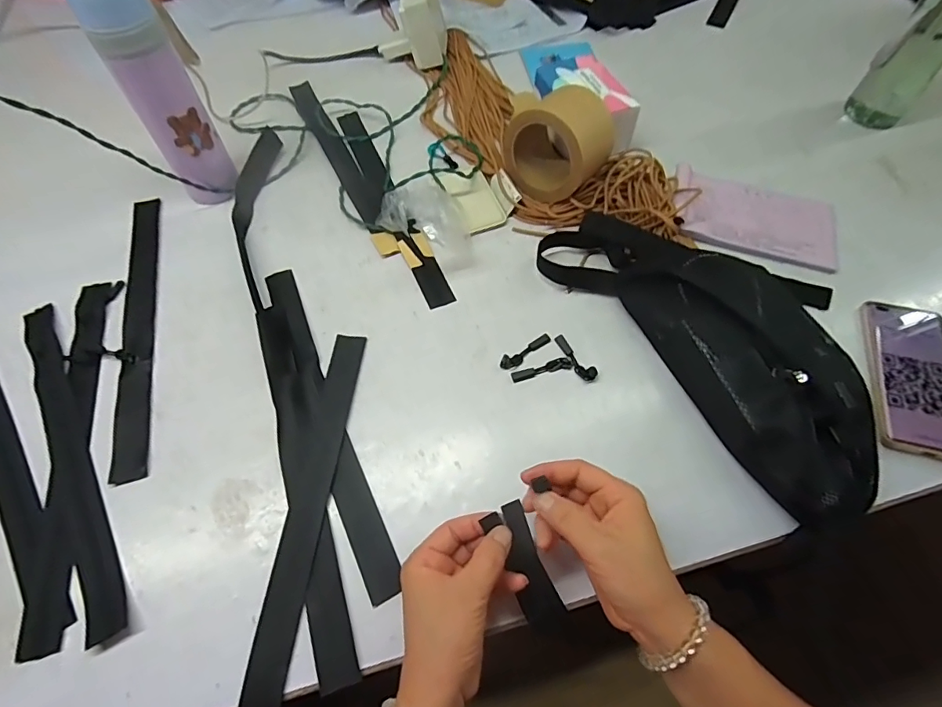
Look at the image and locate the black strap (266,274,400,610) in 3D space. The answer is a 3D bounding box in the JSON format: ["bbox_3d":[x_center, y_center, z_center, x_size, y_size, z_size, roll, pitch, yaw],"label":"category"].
[{"bbox_3d":[-0.142,0.053,0.460,0.031,0.004,0.354,-22,64,-13],"label":"black strap"}]

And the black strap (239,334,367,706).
[{"bbox_3d":[-0.141,0.139,0.413,0.033,0.005,0.354,5,61,1],"label":"black strap"}]

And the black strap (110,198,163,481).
[{"bbox_3d":[-0.352,-0.037,0.509,0.030,0.004,0.353,-13,62,-9],"label":"black strap"}]

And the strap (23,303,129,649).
[{"bbox_3d":[-0.370,0.086,0.441,0.033,0.007,0.353,-31,66,-12],"label":"strap"}]

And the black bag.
[{"bbox_3d":[0.266,-0.043,0.481,0.218,0.078,0.369,-32,67,-17],"label":"black bag"}]

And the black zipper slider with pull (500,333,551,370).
[{"bbox_3d":[0.057,-0.003,0.491,0.063,0.009,0.013,-30,66,-17],"label":"black zipper slider with pull"}]

